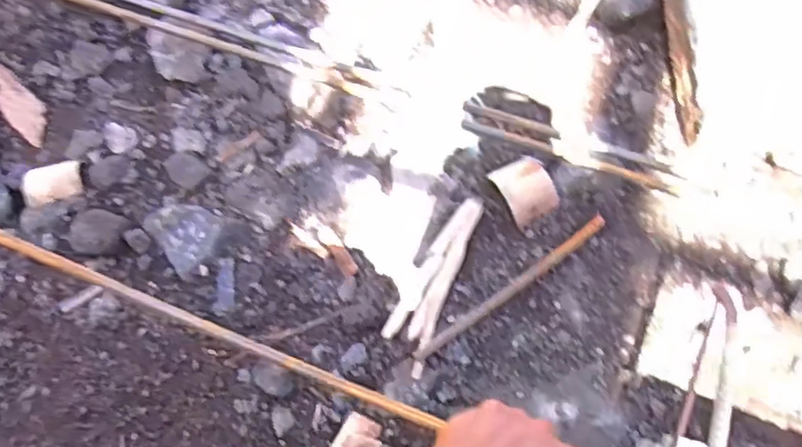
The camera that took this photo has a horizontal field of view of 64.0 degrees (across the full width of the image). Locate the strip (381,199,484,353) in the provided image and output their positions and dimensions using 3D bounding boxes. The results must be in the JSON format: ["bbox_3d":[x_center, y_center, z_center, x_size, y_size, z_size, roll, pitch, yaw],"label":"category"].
[{"bbox_3d":[0.039,0.047,0.664,0.046,0.020,0.163,25,68,9],"label":"strip"}]

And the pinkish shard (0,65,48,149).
[{"bbox_3d":[-0.433,-0.137,0.730,0.039,0.011,0.110,-34,86,-15],"label":"pinkish shard"}]

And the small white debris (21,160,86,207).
[{"bbox_3d":[-0.371,-0.044,0.684,0.059,0.023,0.036,-16,68,-8],"label":"small white debris"}]

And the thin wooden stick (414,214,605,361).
[{"bbox_3d":[0.117,0.065,0.664,0.245,0.014,0.014,-34,72,-15],"label":"thin wooden stick"}]

